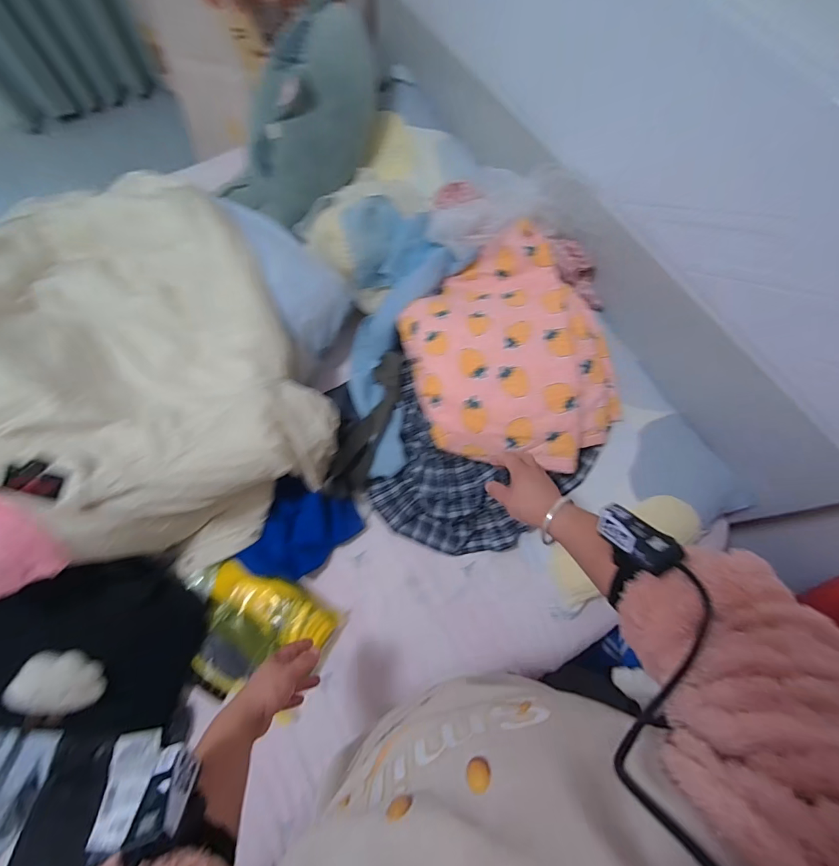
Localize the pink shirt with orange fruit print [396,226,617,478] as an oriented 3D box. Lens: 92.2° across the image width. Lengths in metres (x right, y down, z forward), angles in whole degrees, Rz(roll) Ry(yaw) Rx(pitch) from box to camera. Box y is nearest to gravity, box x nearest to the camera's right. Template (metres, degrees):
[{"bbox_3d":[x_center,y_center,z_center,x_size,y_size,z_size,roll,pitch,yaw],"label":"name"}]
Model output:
[{"bbox_3d":[0.163,-0.143,0.719,0.342,0.118,0.403,-13,71,-6],"label":"pink shirt with orange fruit print"}]

